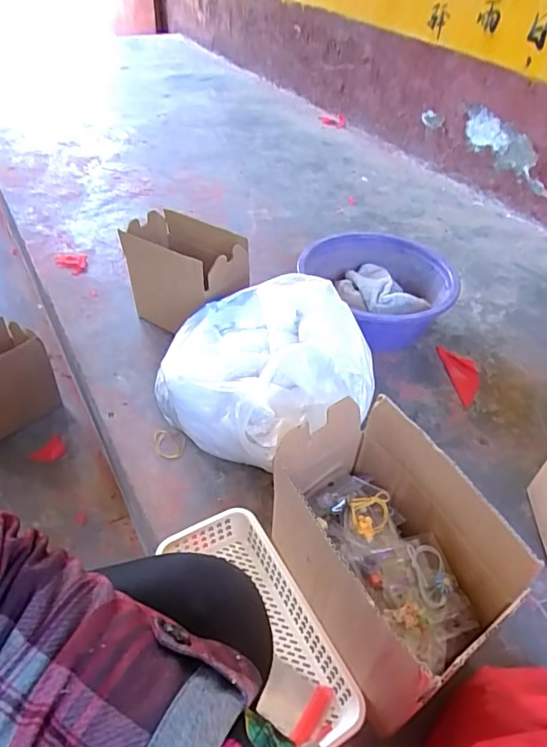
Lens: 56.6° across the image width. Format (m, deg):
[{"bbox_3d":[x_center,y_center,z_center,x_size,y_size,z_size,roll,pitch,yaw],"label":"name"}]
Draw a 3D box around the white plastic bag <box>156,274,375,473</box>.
[{"bbox_3d":[-0.017,-0.004,0.748,0.271,0.182,0.247,32,50,26],"label":"white plastic bag"}]

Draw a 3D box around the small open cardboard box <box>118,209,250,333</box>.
[{"bbox_3d":[-0.156,-0.159,0.909,0.221,0.187,0.118,27,48,22],"label":"small open cardboard box"}]

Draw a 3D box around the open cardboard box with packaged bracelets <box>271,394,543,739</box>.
[{"bbox_3d":[0.107,0.176,0.515,0.150,0.184,0.239,-20,48,-23],"label":"open cardboard box with packaged bracelets"}]

